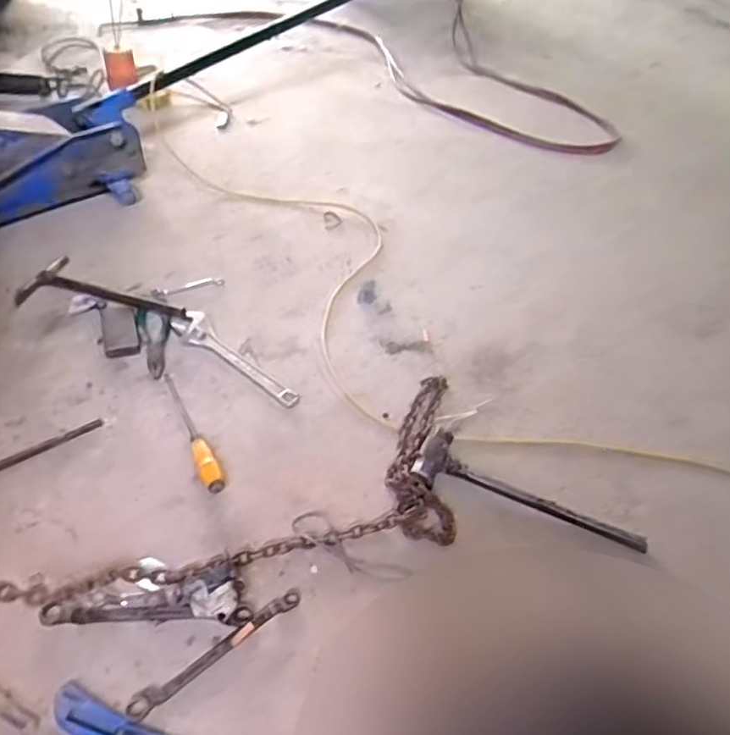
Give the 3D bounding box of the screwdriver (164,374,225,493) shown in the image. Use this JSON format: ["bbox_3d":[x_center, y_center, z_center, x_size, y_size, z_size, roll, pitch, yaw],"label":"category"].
[{"bbox_3d":[-0.274,0.093,0.944,0.030,0.026,0.258,-17,51,-24],"label":"screwdriver"}]

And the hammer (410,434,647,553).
[{"bbox_3d":[0.251,0.193,0.916,0.359,0.036,0.104,19,46,11],"label":"hammer"}]

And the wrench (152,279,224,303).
[{"bbox_3d":[-0.350,-0.159,1.194,0.139,0.011,0.038,-17,51,-24],"label":"wrench"}]

